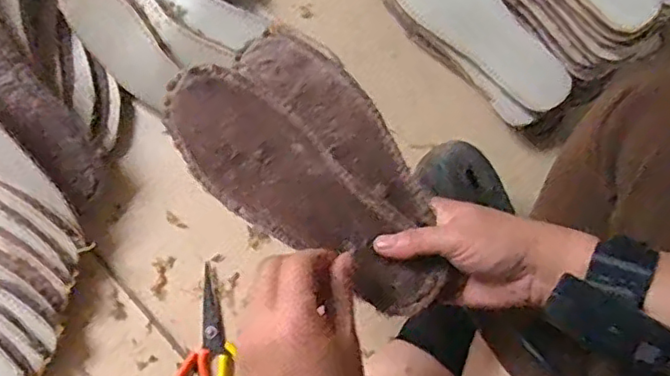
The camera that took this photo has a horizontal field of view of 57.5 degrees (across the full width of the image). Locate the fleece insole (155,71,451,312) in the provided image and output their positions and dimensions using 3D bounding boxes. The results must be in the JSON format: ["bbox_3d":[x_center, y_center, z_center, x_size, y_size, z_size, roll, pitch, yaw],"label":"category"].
[{"bbox_3d":[-0.028,0.003,0.443,0.239,0.010,0.077,41,90,5],"label":"fleece insole"}]

